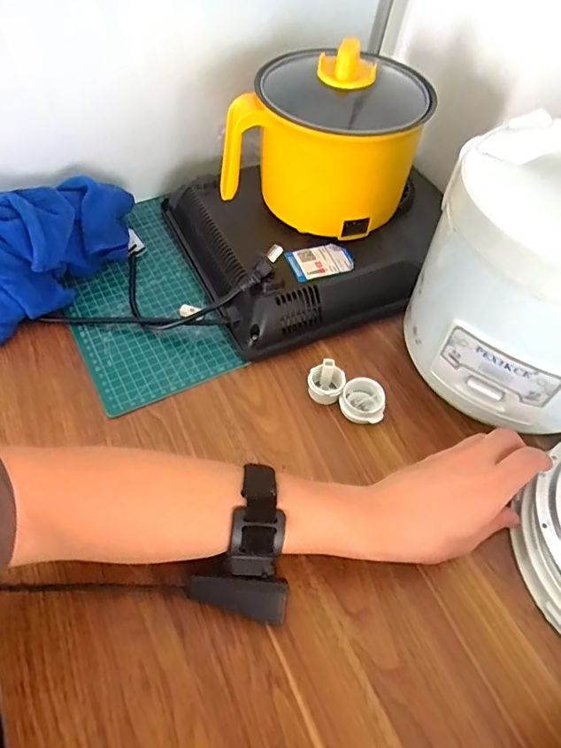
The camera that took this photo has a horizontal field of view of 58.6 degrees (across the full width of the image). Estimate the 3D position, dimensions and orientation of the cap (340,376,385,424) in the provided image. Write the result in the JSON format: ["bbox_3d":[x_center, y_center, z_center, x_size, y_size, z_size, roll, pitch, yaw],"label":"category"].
[{"bbox_3d":[0.076,0.026,0.467,0.040,0.025,0.039,2,54,-3],"label":"cap"}]

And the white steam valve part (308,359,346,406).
[{"bbox_3d":[0.043,0.009,0.473,0.034,0.033,0.031,2,54,-3],"label":"white steam valve part"}]

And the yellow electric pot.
[{"bbox_3d":[0.056,-0.242,0.522,0.169,0.151,0.176,2,54,-3],"label":"yellow electric pot"}]

